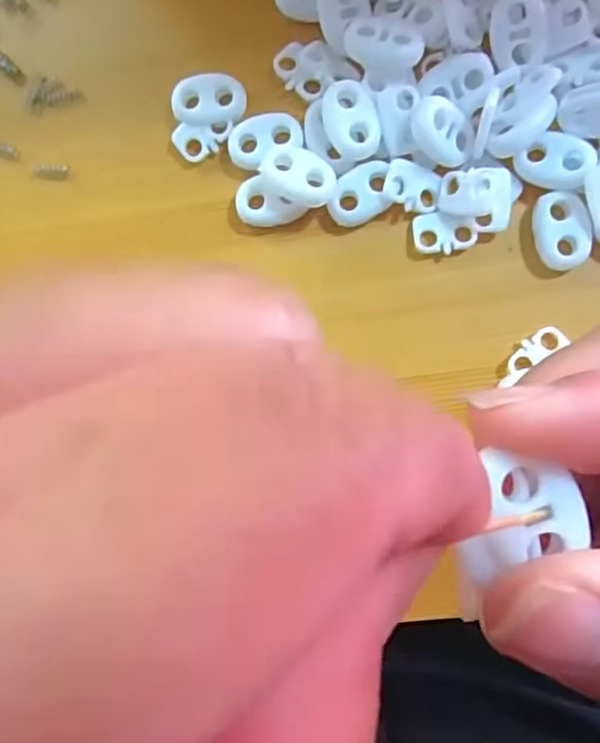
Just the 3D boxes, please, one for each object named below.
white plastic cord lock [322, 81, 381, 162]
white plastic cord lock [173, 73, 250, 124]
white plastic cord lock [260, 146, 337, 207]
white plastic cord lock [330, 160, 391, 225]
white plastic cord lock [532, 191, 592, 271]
[{"bbox_3d":[0.015,-0.071,0.190,0.015,0.005,0.021,-19,89,5],"label":"white plastic cord lock"},{"bbox_3d":[-0.027,-0.081,0.199,0.021,0.004,0.013,-2,90,5],"label":"white plastic cord lock"},{"bbox_3d":[0.000,-0.056,0.193,0.021,0.008,0.013,31,93,5],"label":"white plastic cord lock"},{"bbox_3d":[0.018,-0.052,0.195,0.020,0.004,0.015,-26,88,5],"label":"white plastic cord lock"},{"bbox_3d":[0.074,-0.040,0.188,0.014,0.004,0.021,-15,89,5],"label":"white plastic cord lock"}]

